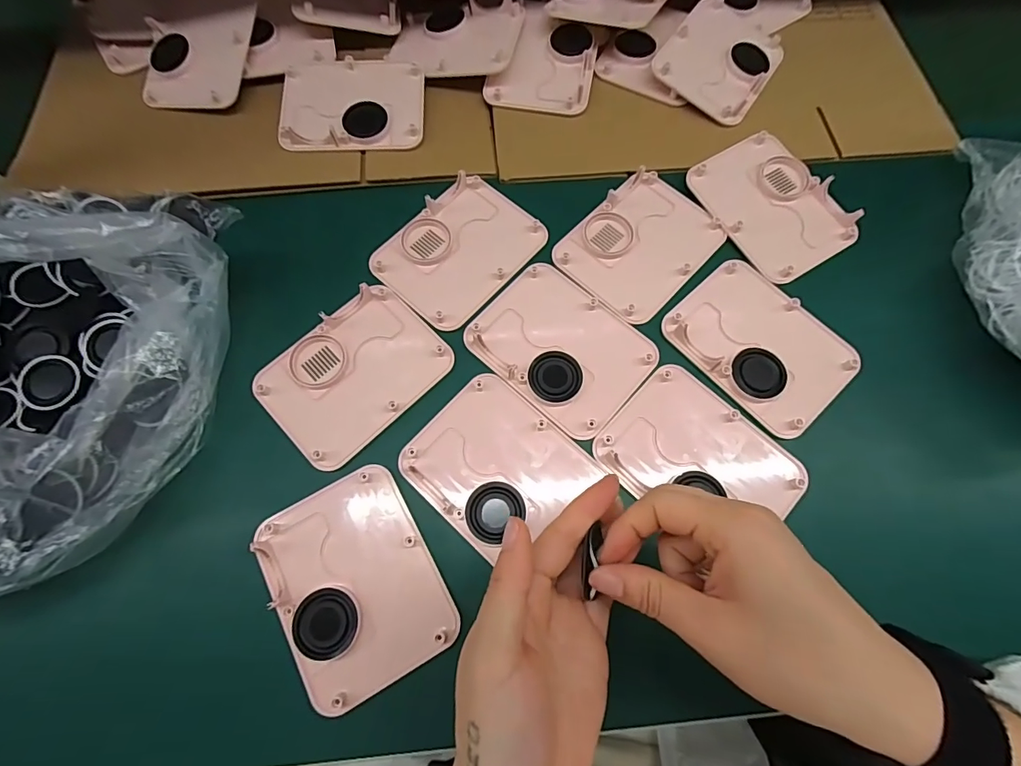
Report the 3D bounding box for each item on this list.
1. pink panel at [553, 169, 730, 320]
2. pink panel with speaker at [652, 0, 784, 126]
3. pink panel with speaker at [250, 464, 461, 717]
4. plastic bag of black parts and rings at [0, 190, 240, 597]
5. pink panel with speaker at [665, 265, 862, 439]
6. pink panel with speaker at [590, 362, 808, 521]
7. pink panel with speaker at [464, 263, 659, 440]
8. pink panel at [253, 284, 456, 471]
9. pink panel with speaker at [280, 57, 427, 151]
[{"bbox_3d":[0.107,-0.115,0.377,0.095,0.009,0.123,43,75,14],"label":"pink panel"},{"bbox_3d":[0.198,-0.307,0.430,0.097,0.014,0.129,34,73,11],"label":"pink panel with speaker"},{"bbox_3d":[-0.099,0.125,0.293,0.093,0.009,0.126,-27,72,-10],"label":"pink panel with speaker"},{"bbox_3d":[-0.328,-0.012,0.287,0.237,0.098,0.292,0,71,0],"label":"plastic bag of black parts and rings"},{"bbox_3d":[0.188,-0.031,0.346,0.095,0.009,0.126,-41,75,-14],"label":"pink panel with speaker"},{"bbox_3d":[0.131,0.054,0.318,0.123,0.010,0.092,41,75,13],"label":"pink panel with speaker"},{"bbox_3d":[0.037,-0.030,0.346,0.125,0.009,0.096,41,74,13],"label":"pink panel with speaker"},{"bbox_3d":[-0.114,-0.008,0.340,0.095,0.010,0.124,44,77,11],"label":"pink panel"},{"bbox_3d":[-0.141,-0.251,0.412,0.125,0.013,0.096,-1,70,-1],"label":"pink panel with speaker"}]

